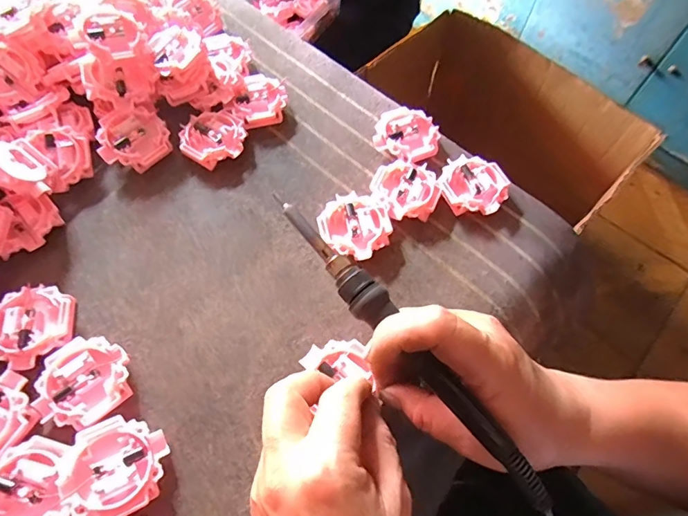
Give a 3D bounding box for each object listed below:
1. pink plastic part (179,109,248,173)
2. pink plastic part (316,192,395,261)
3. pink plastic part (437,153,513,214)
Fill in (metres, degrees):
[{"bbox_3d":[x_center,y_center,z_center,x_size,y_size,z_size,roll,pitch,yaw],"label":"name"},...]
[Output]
[{"bbox_3d":[-0.109,-0.099,0.376,0.051,0.013,0.050,0,63,-1],"label":"pink plastic part"},{"bbox_3d":[0.009,-0.023,0.340,0.051,0.014,0.051,0,63,-1],"label":"pink plastic part"},{"bbox_3d":[0.103,-0.058,0.360,0.051,0.012,0.053,0,63,-1],"label":"pink plastic part"}]

